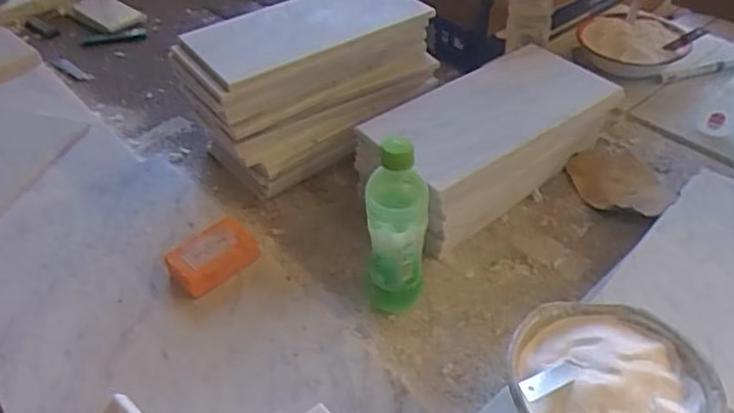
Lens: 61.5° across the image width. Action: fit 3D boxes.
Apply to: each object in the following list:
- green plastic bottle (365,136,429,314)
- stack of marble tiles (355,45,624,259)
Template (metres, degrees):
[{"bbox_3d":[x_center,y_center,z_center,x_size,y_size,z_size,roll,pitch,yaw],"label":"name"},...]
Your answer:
[{"bbox_3d":[0.030,0.020,0.621,0.057,0.217,0.056,2,45,4],"label":"green plastic bottle"},{"bbox_3d":[0.152,-0.075,0.784,0.297,0.139,0.156,-26,50,-23],"label":"stack of marble tiles"}]

